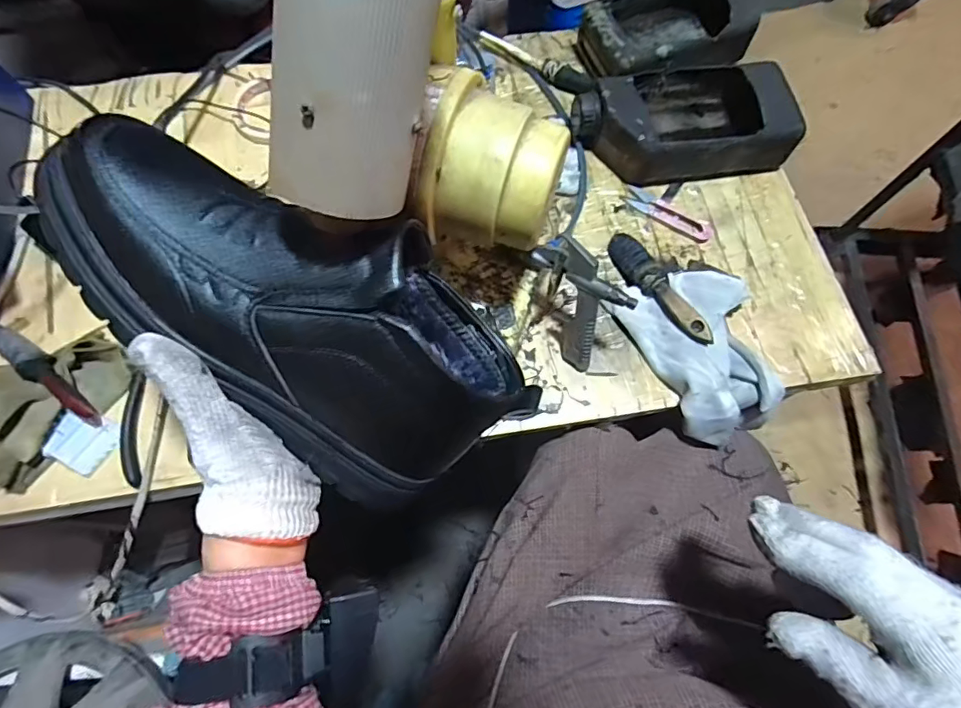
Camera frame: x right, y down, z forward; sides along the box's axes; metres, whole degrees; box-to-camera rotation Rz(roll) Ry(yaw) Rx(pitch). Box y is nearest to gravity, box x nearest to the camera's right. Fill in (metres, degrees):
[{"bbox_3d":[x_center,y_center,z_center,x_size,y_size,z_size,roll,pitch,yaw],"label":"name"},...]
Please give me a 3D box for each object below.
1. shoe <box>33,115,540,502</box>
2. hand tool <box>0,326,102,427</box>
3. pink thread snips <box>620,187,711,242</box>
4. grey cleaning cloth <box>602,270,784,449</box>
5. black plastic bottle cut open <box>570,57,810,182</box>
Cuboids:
[{"bbox_3d":[-0.106,-0.029,0.309,0.276,0.091,0.152,34,113,-8],"label":"shoe"},{"bbox_3d":[-0.404,0.010,0.474,0.147,0.027,0.023,37,74,12],"label":"hand tool"},{"bbox_3d":[0.202,-0.152,0.562,0.100,0.007,0.030,38,74,13],"label":"pink thread snips"},{"bbox_3d":[0.218,-0.004,0.509,0.125,0.058,0.170,-24,72,-9],"label":"grey cleaning cloth"},{"bbox_3d":[0.219,-0.263,0.576,0.221,0.064,0.128,-9,70,-3],"label":"black plastic bottle cut open"}]

